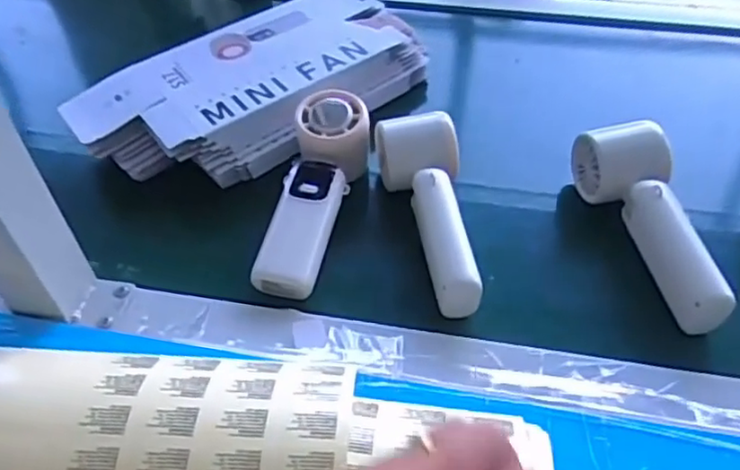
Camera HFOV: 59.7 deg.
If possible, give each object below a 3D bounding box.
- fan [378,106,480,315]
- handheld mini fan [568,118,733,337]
[{"bbox_3d":[0.047,-0.015,0.455,0.053,0.045,0.151,-8,62,-10],"label":"fan"},{"bbox_3d":[0.198,-0.012,0.444,0.049,0.067,0.156,-9,46,-11],"label":"handheld mini fan"}]

